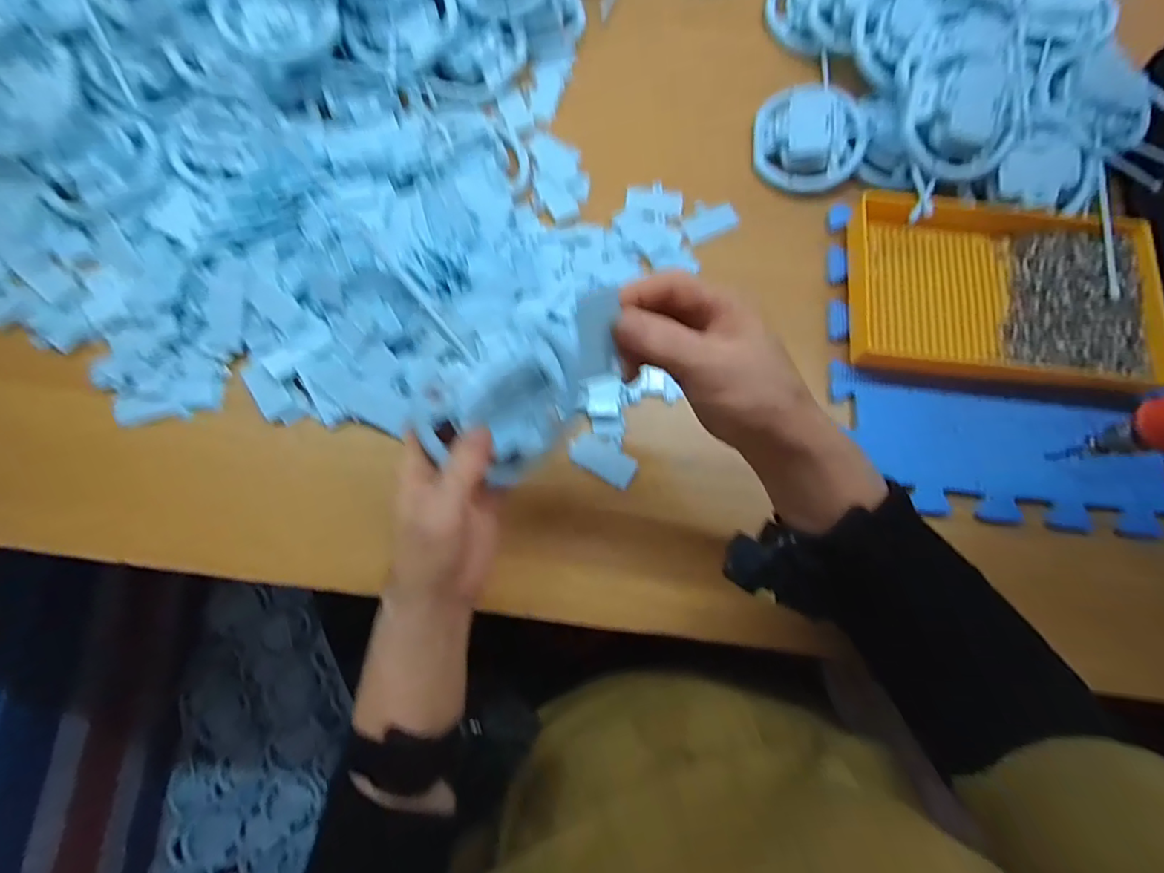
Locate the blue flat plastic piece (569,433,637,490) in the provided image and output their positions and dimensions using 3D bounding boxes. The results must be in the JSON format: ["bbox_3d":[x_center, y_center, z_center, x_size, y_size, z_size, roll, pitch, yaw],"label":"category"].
[{"bbox_3d":[0.017,0.018,0.428,0.053,0.004,0.028,29,76,6],"label":"blue flat plastic piece"}]

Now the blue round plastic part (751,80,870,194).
[{"bbox_3d":[0.215,-0.281,0.500,0.099,0.030,0.089,4,75,-1],"label":"blue round plastic part"}]

